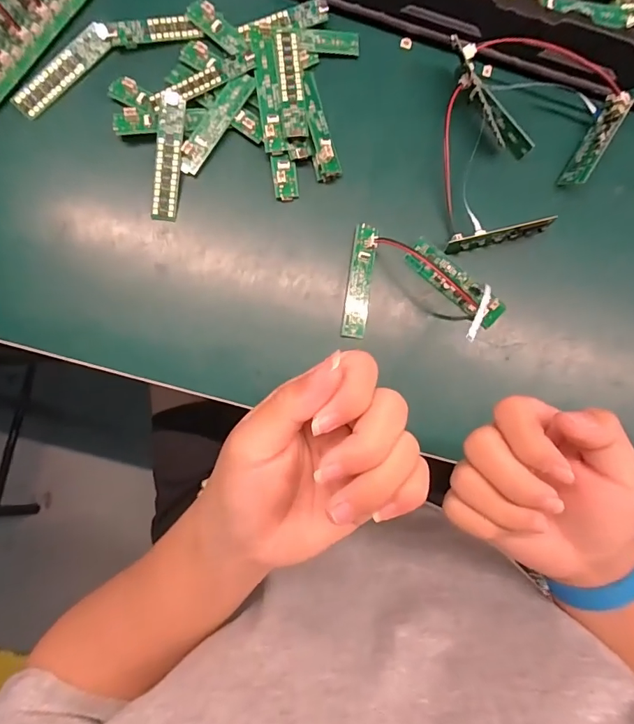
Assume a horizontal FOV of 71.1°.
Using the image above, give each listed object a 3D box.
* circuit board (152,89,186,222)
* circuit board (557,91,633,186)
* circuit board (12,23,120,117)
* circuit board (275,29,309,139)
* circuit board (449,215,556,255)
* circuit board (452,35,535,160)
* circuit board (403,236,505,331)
[{"bbox_3d":[-0.108,-0.149,0.323,0.018,0.006,0.090,6,98,-14],"label":"circuit board"},{"bbox_3d":[0.210,-0.168,0.333,0.006,0.022,0.076,28,96,-37],"label":"circuit board"},{"bbox_3d":[-0.183,-0.211,0.320,0.017,0.007,0.084,45,87,-1],"label":"circuit board"},{"bbox_3d":[-0.019,-0.207,0.327,0.018,0.007,0.085,-6,89,-3],"label":"circuit board"},{"bbox_3d":[0.135,-0.094,0.331,0.079,0.020,0.011,-13,89,-3],"label":"circuit board"},{"bbox_3d":[0.126,-0.192,0.327,0.013,0.019,0.095,-43,104,-3],"label":"circuit board"},{"bbox_3d":[0.104,-0.059,0.333,0.081,0.005,0.022,41,106,2],"label":"circuit board"}]

